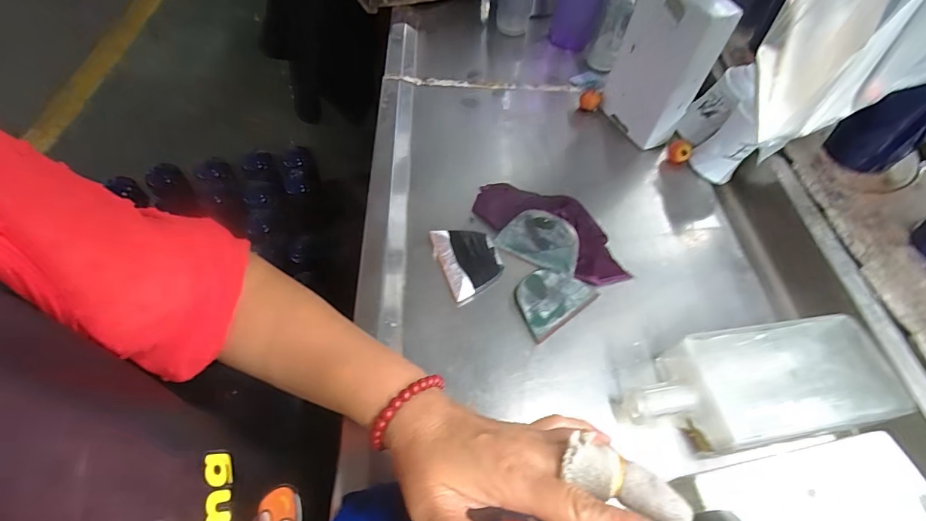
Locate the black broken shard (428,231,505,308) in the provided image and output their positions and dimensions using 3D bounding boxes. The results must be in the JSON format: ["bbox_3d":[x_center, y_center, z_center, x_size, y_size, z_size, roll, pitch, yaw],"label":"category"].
[{"bbox_3d":[0.007,-0.002,0.438,0.061,0.011,0.083,-19,58,-14],"label":"black broken shard"}]

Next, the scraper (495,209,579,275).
[{"bbox_3d":[0.080,-0.023,0.444,0.084,0.010,0.055,19,92,13],"label":"scraper"}]

